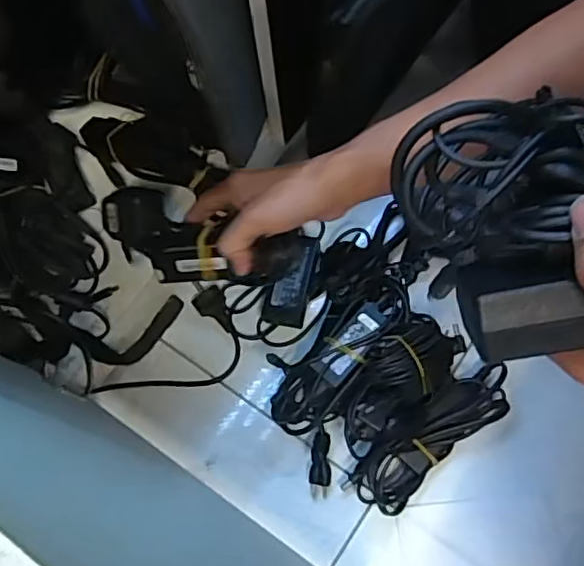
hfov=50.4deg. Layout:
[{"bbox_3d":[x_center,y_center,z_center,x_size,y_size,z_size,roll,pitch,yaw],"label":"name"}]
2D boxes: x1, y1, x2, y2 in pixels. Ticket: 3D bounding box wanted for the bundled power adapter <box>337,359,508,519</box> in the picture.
[{"bbox_3d":[0.142,0.171,0.665,0.184,0.054,0.065,-40,75,-9],"label":"bundled power adapter"}]

